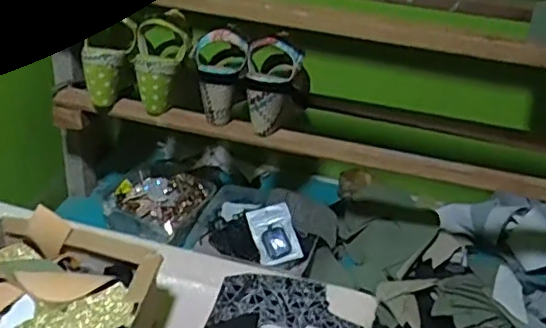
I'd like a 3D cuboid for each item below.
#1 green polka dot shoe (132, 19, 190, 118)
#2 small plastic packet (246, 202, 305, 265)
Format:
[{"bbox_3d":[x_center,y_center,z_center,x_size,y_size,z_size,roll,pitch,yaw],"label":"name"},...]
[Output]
[{"bbox_3d":[-0.165,-0.145,0.895,0.081,0.132,0.059,-1,32,-11],"label":"green polka dot shoe"},{"bbox_3d":[0.003,0.112,0.969,0.068,0.010,0.099,-20,71,3],"label":"small plastic packet"}]

